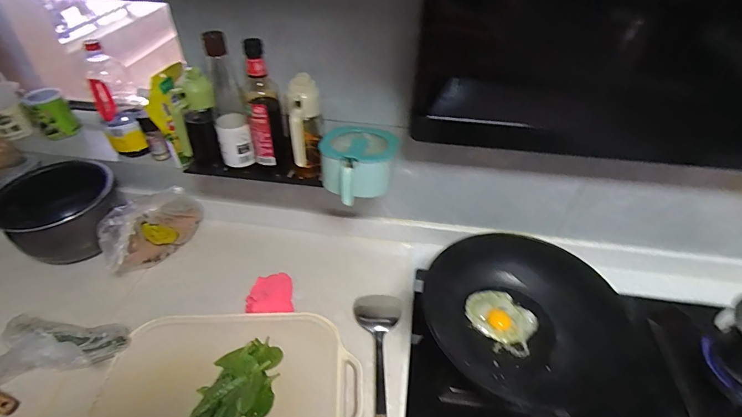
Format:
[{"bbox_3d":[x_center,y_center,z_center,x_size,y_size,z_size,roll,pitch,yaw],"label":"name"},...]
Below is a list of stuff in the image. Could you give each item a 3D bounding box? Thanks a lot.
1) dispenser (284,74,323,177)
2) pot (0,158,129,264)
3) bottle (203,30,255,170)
[{"bbox_3d":[-0.126,-0.136,0.720,0.073,0.188,0.087,-5,43,-7],"label":"dispenser"},{"bbox_3d":[-0.684,0.017,0.877,0.250,0.135,0.236,1,43,-1],"label":"pot"},{"bbox_3d":[-0.266,-0.189,0.701,0.060,0.234,0.064,-16,45,-18],"label":"bottle"}]

